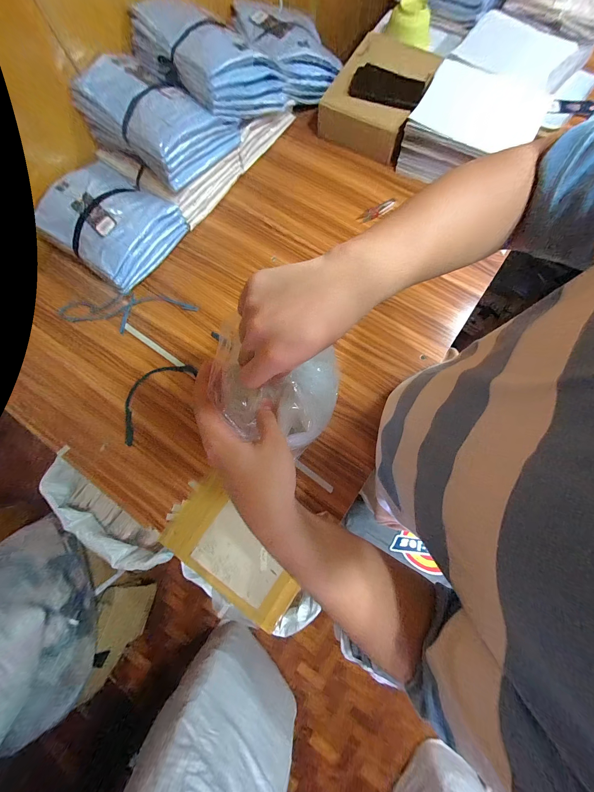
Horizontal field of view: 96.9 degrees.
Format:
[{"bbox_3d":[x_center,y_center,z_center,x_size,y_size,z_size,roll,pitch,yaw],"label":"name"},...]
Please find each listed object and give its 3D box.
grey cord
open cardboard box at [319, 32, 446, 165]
[{"bbox_3d":[-0.387,-0.190,0.600,0.311,0.009,0.090,3,79,2],"label":"grey cord"},{"bbox_3d":[0.206,-0.750,0.662,0.214,0.082,0.271,28,81,6],"label":"open cardboard box"}]

